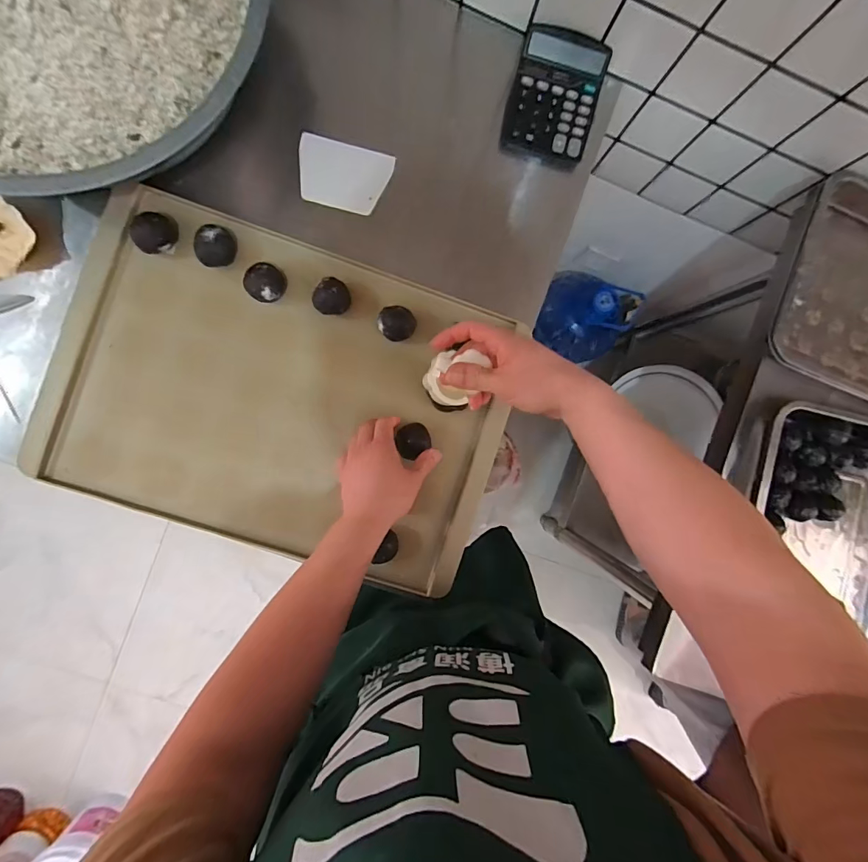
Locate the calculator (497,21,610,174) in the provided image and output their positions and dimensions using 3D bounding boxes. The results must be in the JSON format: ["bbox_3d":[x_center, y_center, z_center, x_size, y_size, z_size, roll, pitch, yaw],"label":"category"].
[{"bbox_3d":[0.166,-0.454,0.596,0.124,0.050,0.154,13,89,-6],"label":"calculator"}]

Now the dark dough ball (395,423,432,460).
[{"bbox_3d":[-0.026,0.010,0.556,0.044,0.037,0.040,0,90,-6],"label":"dark dough ball"}]

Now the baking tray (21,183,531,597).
[{"bbox_3d":[-0.192,-0.045,0.567,0.572,0.046,0.400,19,88,-5],"label":"baking tray"}]

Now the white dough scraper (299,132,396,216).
[{"bbox_3d":[-0.122,-0.345,0.583,0.119,0.005,0.085,13,95,-10],"label":"white dough scraper"}]

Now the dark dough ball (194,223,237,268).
[{"bbox_3d":[-0.276,-0.233,0.543,0.045,0.028,0.042,0,90,-6],"label":"dark dough ball"}]

